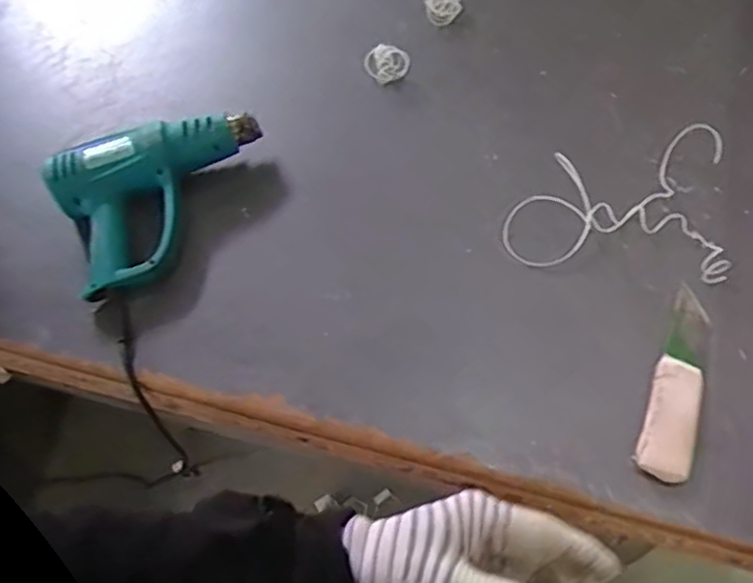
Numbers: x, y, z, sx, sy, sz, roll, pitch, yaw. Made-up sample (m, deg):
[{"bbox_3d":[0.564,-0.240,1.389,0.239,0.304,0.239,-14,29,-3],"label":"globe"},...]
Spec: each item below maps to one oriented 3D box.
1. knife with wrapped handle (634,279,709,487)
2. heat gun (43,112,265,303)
[{"bbox_3d":[0.285,0.083,0.656,0.048,0.021,0.190,18,63,14],"label":"knife with wrapped handle"},{"bbox_3d":[-0.220,-0.110,0.746,0.235,0.081,0.145,-26,61,-11],"label":"heat gun"}]

